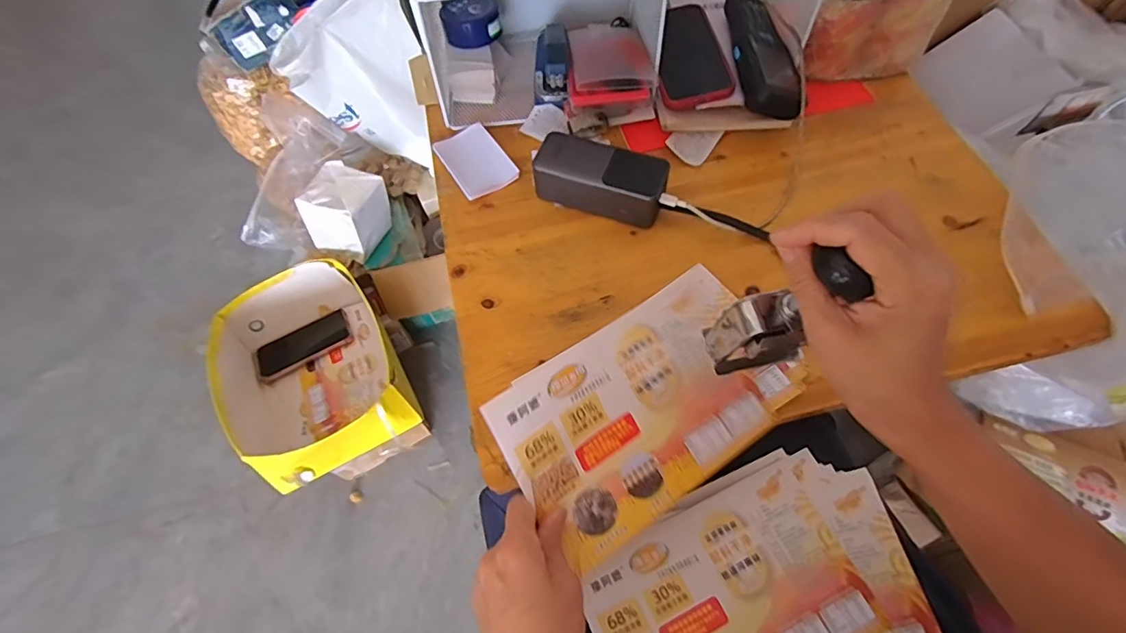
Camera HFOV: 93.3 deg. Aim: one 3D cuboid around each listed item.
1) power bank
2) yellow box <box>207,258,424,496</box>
[{"bbox_3d":[0.037,-0.135,0.537,0.130,0.047,0.062,21,65,13],"label":"power bank"},{"bbox_3d":[-0.398,0.084,0.821,0.258,0.132,0.357,-31,64,-13],"label":"yellow box"}]

